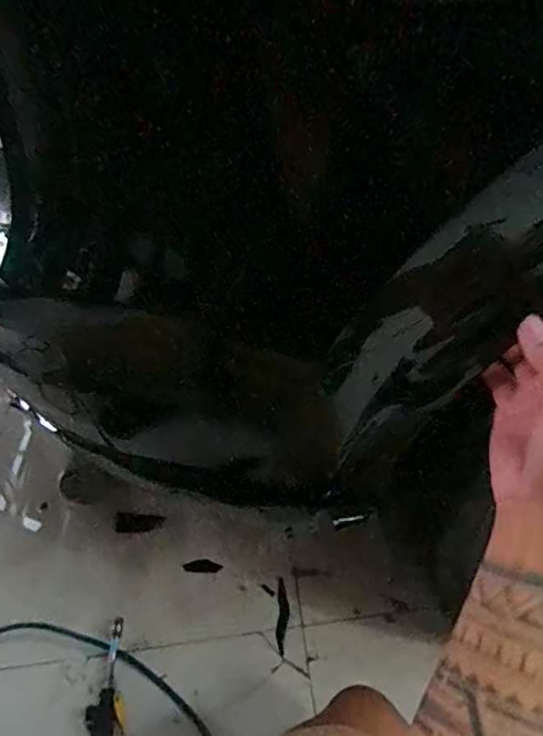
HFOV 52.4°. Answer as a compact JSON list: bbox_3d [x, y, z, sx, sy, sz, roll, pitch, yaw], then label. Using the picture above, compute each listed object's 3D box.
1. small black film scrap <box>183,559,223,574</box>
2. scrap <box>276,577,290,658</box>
[{"bbox_3d":[-0.115,0.330,0.921,0.064,0.004,0.021,-2,42,5],"label":"small black film scrap"},{"bbox_3d":[0.017,0.379,0.846,0.018,0.004,0.114,-3,42,5],"label":"scrap"}]

